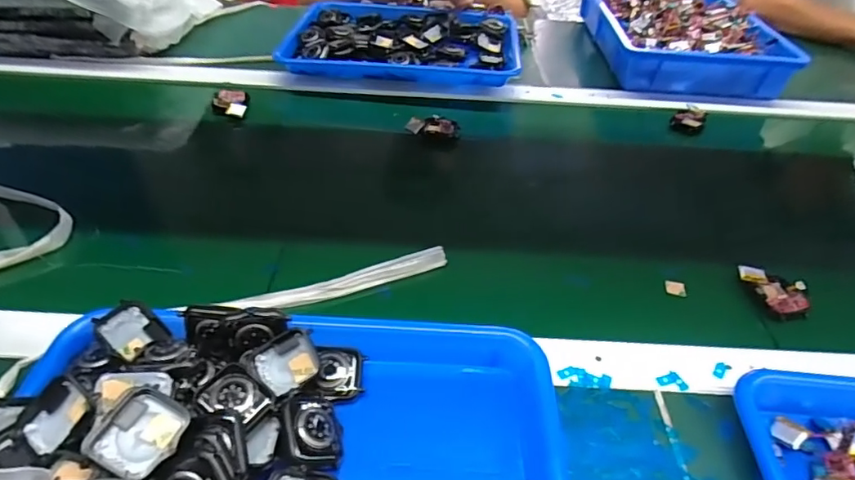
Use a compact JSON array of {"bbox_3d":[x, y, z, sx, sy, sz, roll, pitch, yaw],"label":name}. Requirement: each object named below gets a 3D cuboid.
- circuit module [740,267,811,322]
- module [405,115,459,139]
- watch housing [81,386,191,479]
[{"bbox_3d":[0.298,0.041,0.440,0.032,0.016,0.056,-16,47,-18],"label":"circuit module"},{"bbox_3d":[0.008,-0.135,0.614,0.063,0.017,0.031,2,44,0],"label":"module"},{"bbox_3d":[-0.154,0.103,0.274,0.040,0.007,0.042,33,45,-7],"label":"watch housing"}]

